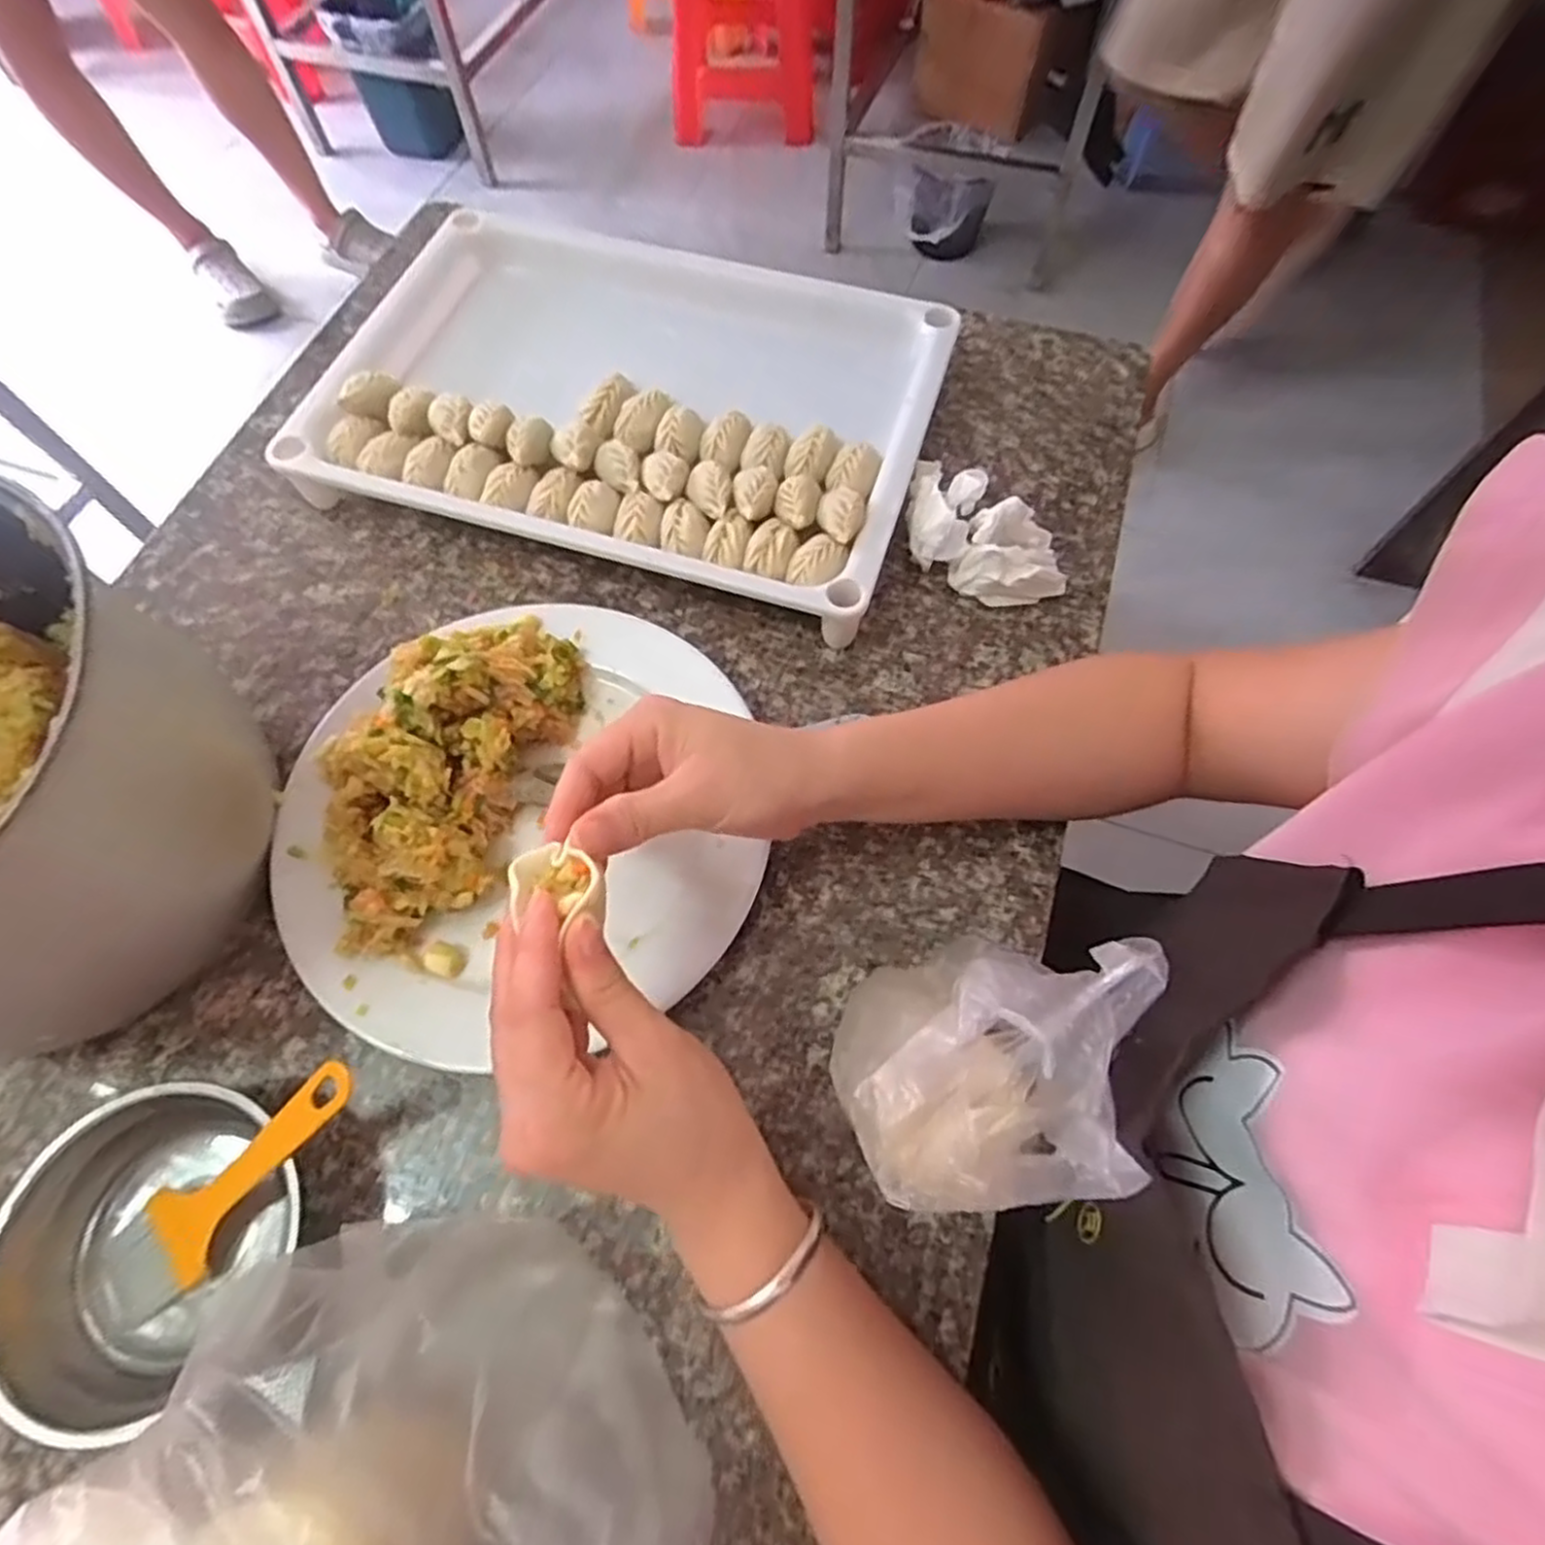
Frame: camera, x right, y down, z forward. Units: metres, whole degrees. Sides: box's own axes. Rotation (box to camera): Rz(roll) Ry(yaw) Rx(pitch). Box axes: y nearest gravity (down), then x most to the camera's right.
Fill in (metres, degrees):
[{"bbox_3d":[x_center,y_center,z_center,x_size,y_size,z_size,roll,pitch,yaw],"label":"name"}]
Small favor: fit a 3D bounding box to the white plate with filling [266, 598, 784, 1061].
[{"bbox_3d":[-0.134,0.007,0.388,0.234,0.072,0.237,0,66,0],"label":"white plate with filling"}]

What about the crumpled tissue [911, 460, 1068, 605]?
[{"bbox_3d":[0.133,-0.151,0.471,0.098,0.037,0.086,11,66,5],"label":"crumpled tissue"}]

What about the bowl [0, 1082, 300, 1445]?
[{"bbox_3d":[-0.259,0.194,0.325,0.099,0.049,0.118,32,70,14],"label":"bowl"}]

